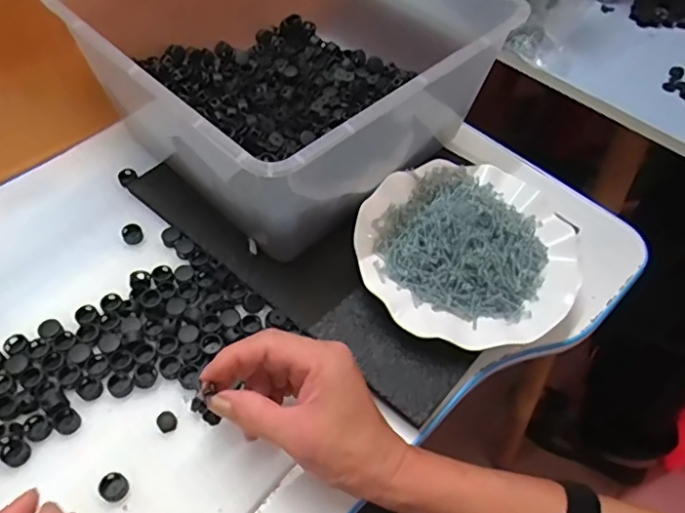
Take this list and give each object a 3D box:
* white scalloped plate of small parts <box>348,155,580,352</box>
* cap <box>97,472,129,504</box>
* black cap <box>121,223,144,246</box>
[{"bbox_3d":[0.103,-0.010,0.469,0.175,0.035,0.175,2,54,-2],"label":"white scalloped plate of small parts"},{"bbox_3d":[-0.152,0.151,0.375,0.017,0.007,0.018,2,54,-2],"label":"cap"},{"bbox_3d":[-0.183,-0.020,0.496,0.017,0.009,0.016,2,54,-2],"label":"black cap"}]

